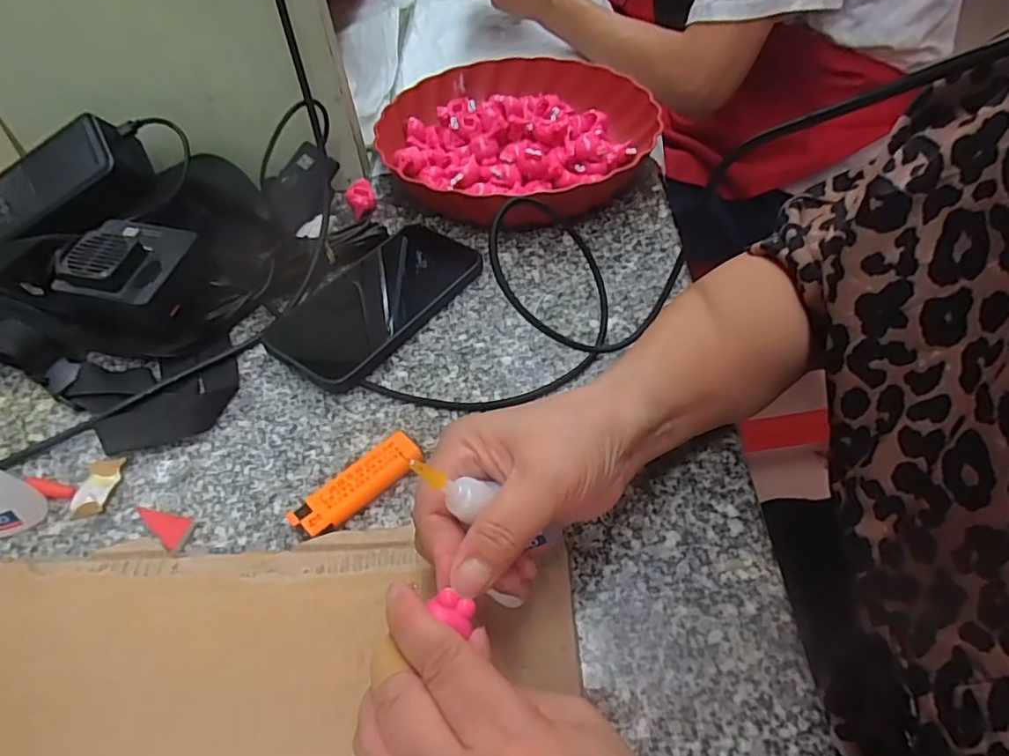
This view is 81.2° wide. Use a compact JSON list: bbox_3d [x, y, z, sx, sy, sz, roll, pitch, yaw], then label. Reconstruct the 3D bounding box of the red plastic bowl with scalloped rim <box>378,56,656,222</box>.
[{"bbox_3d":[0.014,-0.214,0.538,0.239,0.055,0.240,-2,50,3],"label":"red plastic bowl with scalloped rim"}]

